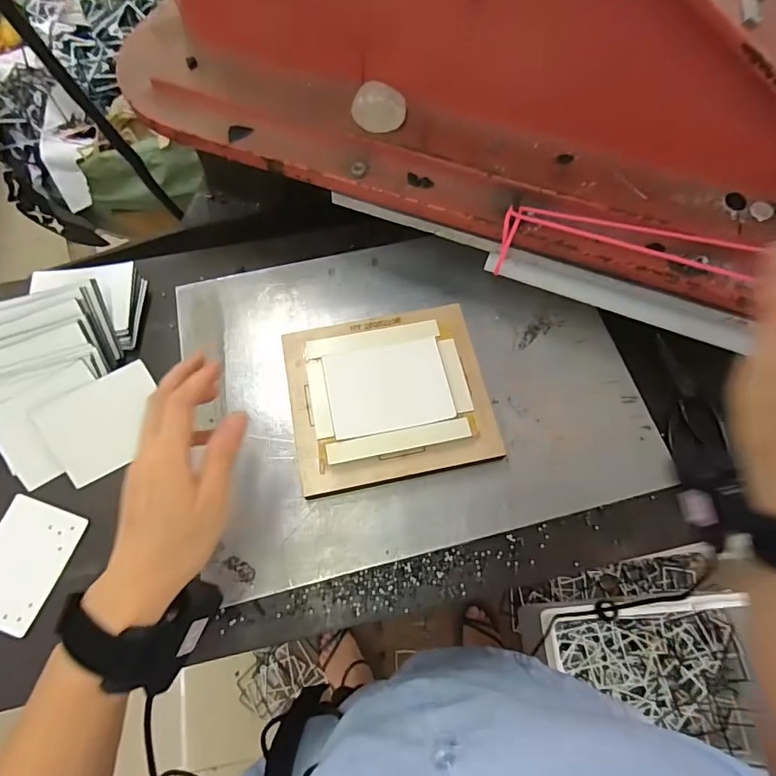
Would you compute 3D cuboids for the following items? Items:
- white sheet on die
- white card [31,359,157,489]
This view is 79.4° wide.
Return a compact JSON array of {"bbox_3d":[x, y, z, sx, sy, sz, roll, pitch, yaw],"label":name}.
[{"bbox_3d":[0.000,-0.001,0.420,0.106,0.004,0.079,-11,72,-6],"label":"white sheet on die"},{"bbox_3d":[-0.270,0.034,0.452,0.105,0.004,0.083,-29,100,-16],"label":"white card"}]

